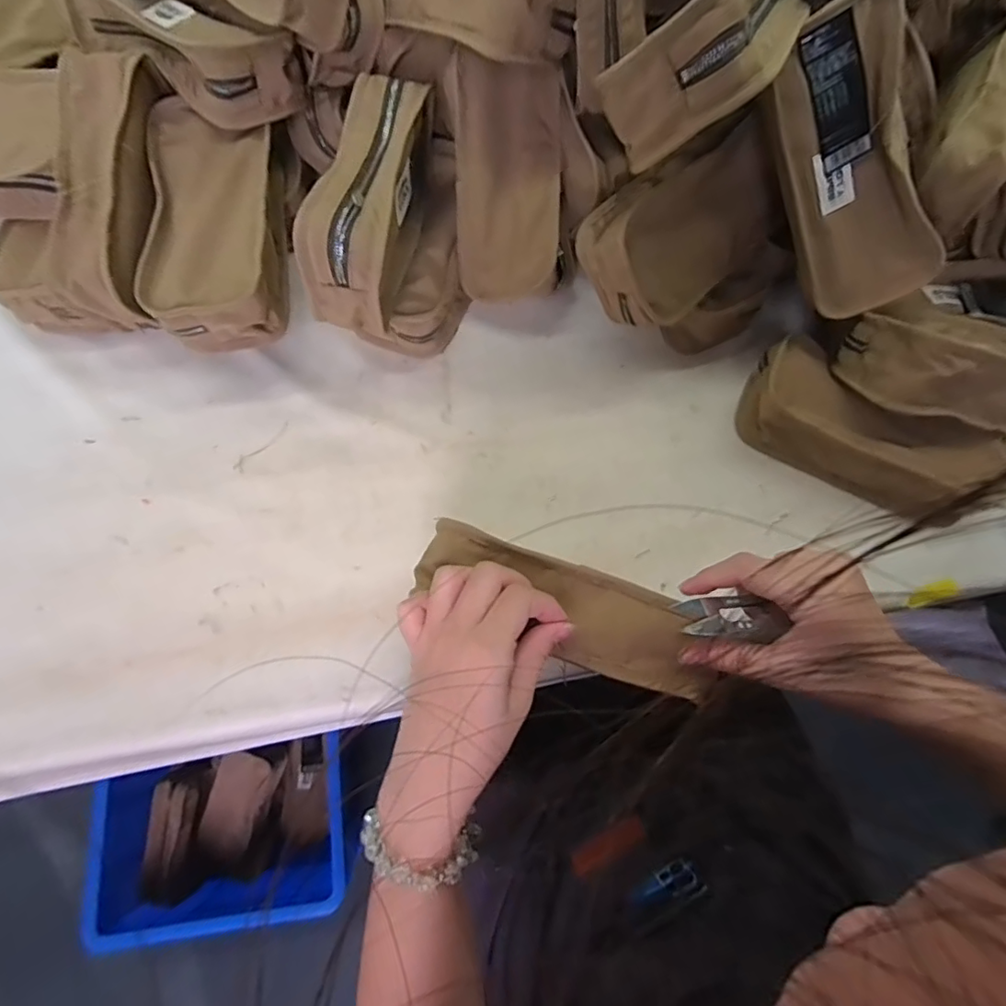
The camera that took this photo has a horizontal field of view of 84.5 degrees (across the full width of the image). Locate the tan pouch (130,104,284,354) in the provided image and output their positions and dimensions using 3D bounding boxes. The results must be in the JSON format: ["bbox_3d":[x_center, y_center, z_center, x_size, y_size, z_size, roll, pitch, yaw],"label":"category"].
[{"bbox_3d":[-0.215,-0.209,0.420,0.090,0.056,0.171,-6,71,-6],"label":"tan pouch"}]

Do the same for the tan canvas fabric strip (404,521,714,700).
[{"bbox_3d":[0.039,0.060,0.331,0.181,0.013,0.056,28,73,6],"label":"tan canvas fabric strip"}]

